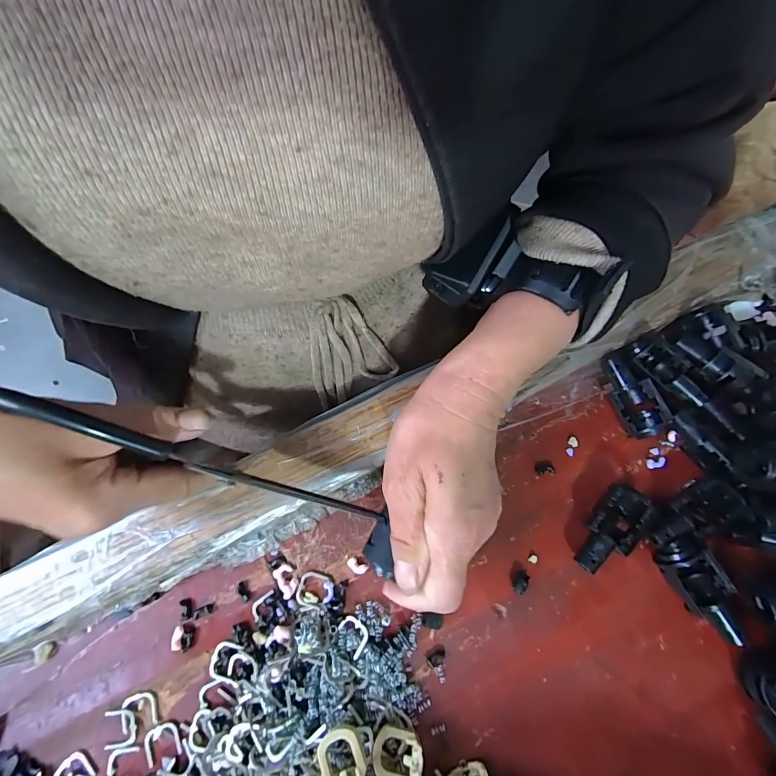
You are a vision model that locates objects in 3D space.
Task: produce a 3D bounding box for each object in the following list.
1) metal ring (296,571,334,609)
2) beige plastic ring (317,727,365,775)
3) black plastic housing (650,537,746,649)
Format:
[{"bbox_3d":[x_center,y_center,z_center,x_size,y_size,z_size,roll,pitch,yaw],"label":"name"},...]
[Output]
[{"bbox_3d":[-0.044,0.121,0.221,0.022,0.004,0.020,0,72,1],"label":"metal ring"},{"bbox_3d":[-0.022,0.179,0.178,0.021,0.005,0.026,-25,44,-4],"label":"beige plastic ring"},{"bbox_3d":[0.176,0.113,0.212,0.026,0.017,0.054,-27,73,-8],"label":"black plastic housing"}]

